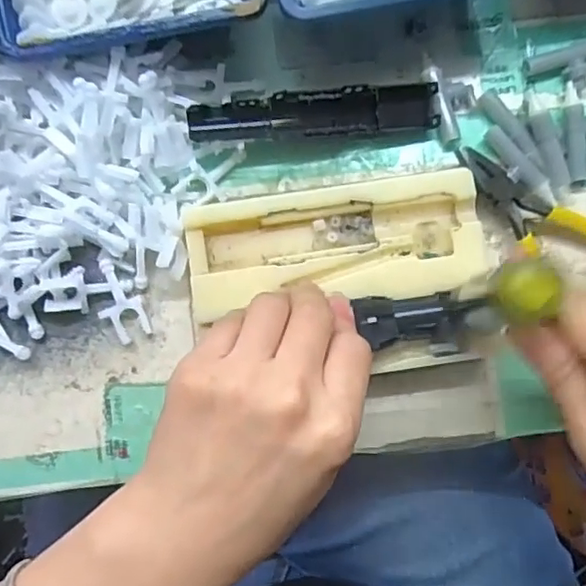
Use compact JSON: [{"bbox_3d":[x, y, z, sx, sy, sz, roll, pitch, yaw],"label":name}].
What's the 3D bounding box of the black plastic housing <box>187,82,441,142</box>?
[{"bbox_3d":[0.011,-0.088,0.291,0.120,0.021,0.024,-7,85,-2],"label":"black plastic housing"}]

